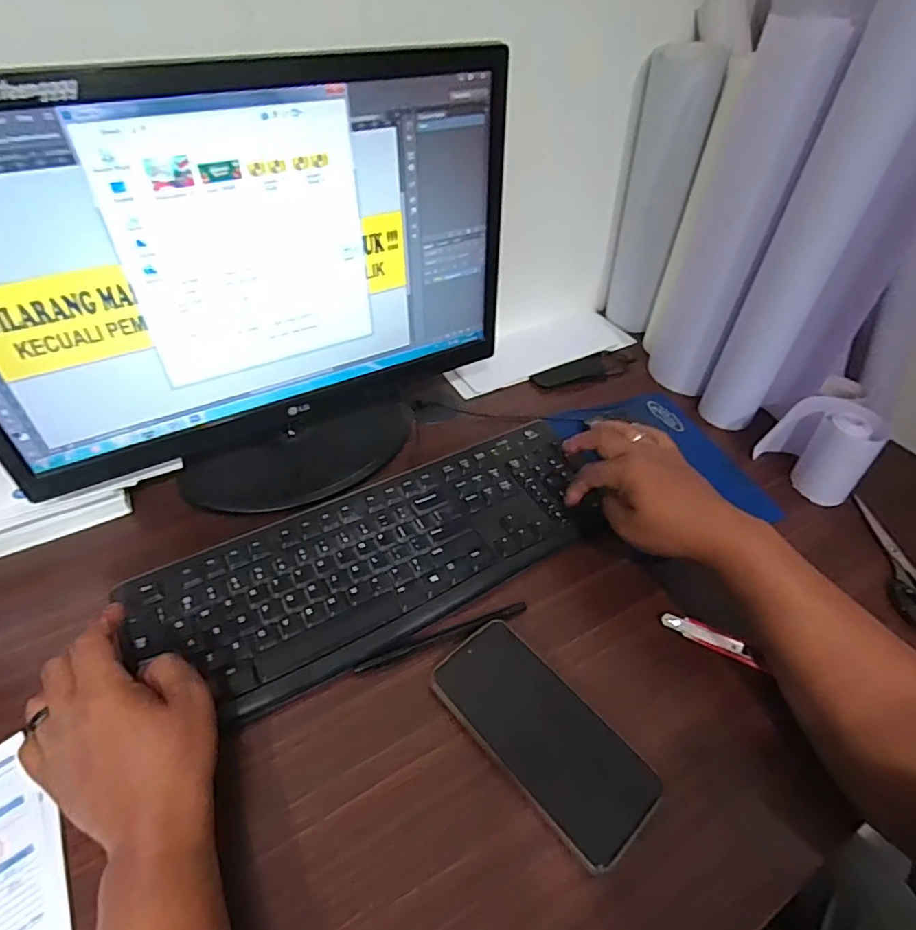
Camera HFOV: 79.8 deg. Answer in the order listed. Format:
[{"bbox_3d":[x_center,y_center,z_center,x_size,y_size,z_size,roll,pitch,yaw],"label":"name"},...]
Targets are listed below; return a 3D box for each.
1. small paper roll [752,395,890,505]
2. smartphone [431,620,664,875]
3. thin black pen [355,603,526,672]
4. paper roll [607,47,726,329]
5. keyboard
[{"bbox_3d":[0.374,-0.024,0.566,0.096,0.089,0.061,33,52,26],"label":"small paper roll"},{"bbox_3d":[0.059,0.182,0.383,0.075,0.016,0.161,-34,56,-27],"label":"smartphone"},{"bbox_3d":[-0.011,0.136,0.440,0.145,0.011,0.009,-15,48,-17],"label":"thin black pen"},{"bbox_3d":[0.236,-0.319,0.673,0.056,0.316,0.059,2,45,-2],"label":"paper roll"},{"bbox_3d":[-0.058,0.073,0.489,0.407,0.017,0.153,-22,50,-23],"label":"keyboard"}]

